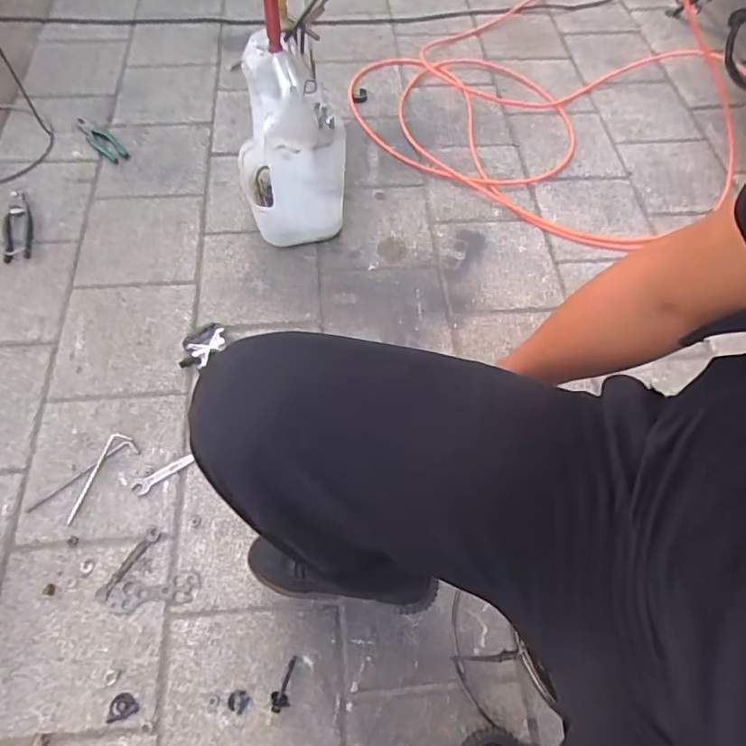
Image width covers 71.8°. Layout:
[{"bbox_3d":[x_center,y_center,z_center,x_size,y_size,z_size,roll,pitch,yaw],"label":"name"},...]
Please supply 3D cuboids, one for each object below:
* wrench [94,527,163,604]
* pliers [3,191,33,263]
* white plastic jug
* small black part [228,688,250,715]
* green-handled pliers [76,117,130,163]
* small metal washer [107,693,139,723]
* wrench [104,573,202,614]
[{"bbox_3d":[-0.372,0.290,0.785,0.021,0.006,0.121,30,66,11],"label":"wrench"},{"bbox_3d":[-0.750,-0.312,1.086,0.058,0.017,0.180,-13,65,-9],"label":"pliers"},{"bbox_3d":[-0.169,-0.438,0.989,0.173,0.346,0.217,-17,64,-10],"label":"white plastic jug"},{"bbox_3d":[-0.186,0.452,0.710,0.028,0.004,0.026,1,64,-3],"label":"small black part"},{"bbox_3d":[-0.651,-0.561,1.226,0.056,0.010,0.203,-37,71,-19],"label":"green-handled pliers"},{"bbox_3d":[-0.342,0.453,0.699,0.039,0.004,0.031,-26,68,-15],"label":"small metal washer"},{"bbox_3d":[-0.326,0.327,0.769,0.131,0.006,0.043,-6,64,-6],"label":"wrench"}]

